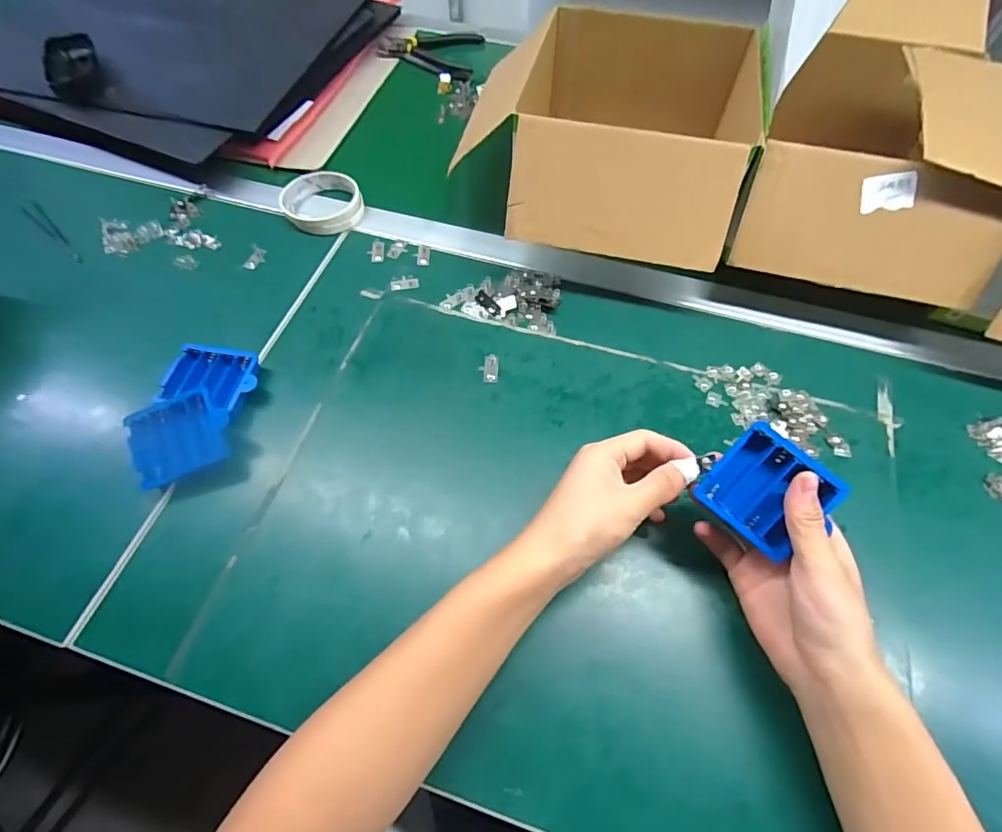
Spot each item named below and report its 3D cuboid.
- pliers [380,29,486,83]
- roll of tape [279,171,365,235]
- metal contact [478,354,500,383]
[{"bbox_3d":[-0.104,-0.550,0.747,0.144,0.020,0.115,12,61,6],"label":"pliers"},{"bbox_3d":[-0.205,-0.246,0.572,0.085,0.019,0.089,0,61,0],"label":"roll of tape"},{"bbox_3d":[-0.011,-0.045,0.472,0.019,0.005,0.030,-2,61,-2],"label":"metal contact"}]

